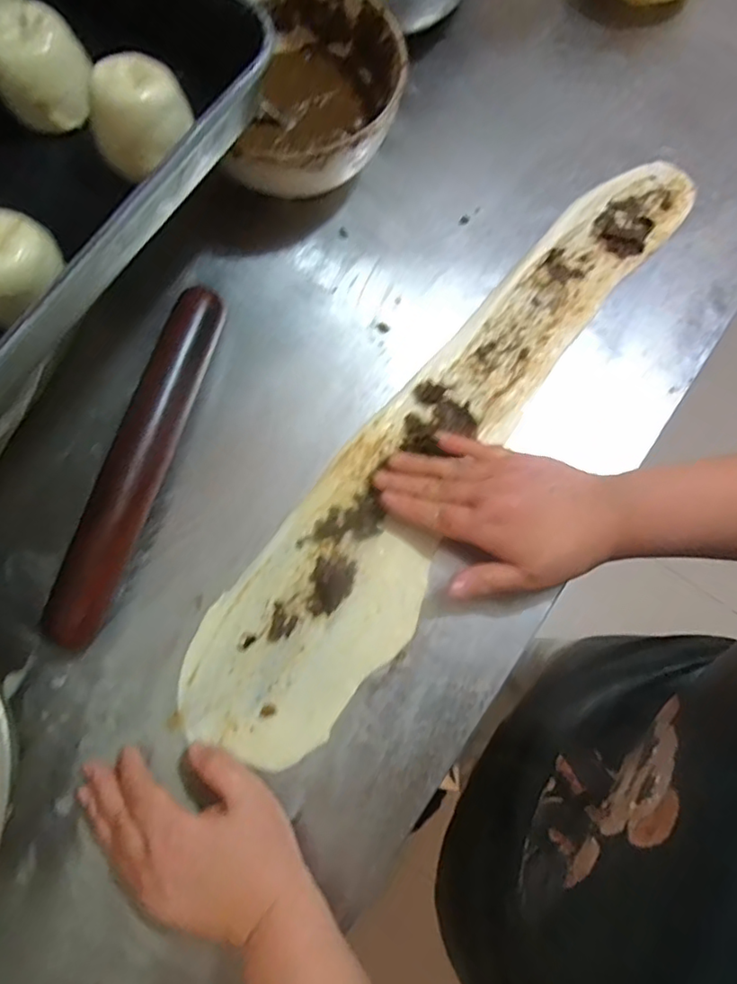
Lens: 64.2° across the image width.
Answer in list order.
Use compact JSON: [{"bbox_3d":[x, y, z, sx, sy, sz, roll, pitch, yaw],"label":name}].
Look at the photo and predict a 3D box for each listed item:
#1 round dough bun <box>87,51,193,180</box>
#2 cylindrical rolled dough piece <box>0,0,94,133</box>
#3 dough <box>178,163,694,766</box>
[{"bbox_3d":[-0.137,-0.227,0.354,0.060,0.044,0.050,-23,78,-6],"label":"round dough bun"},{"bbox_3d":[-0.204,-0.264,0.364,0.060,0.043,0.056,0,77,-1],"label":"cylindrical rolled dough piece"},{"bbox_3d":[0.073,-0.056,0.456,0.115,0.012,0.572,36,78,7],"label":"dough"}]

